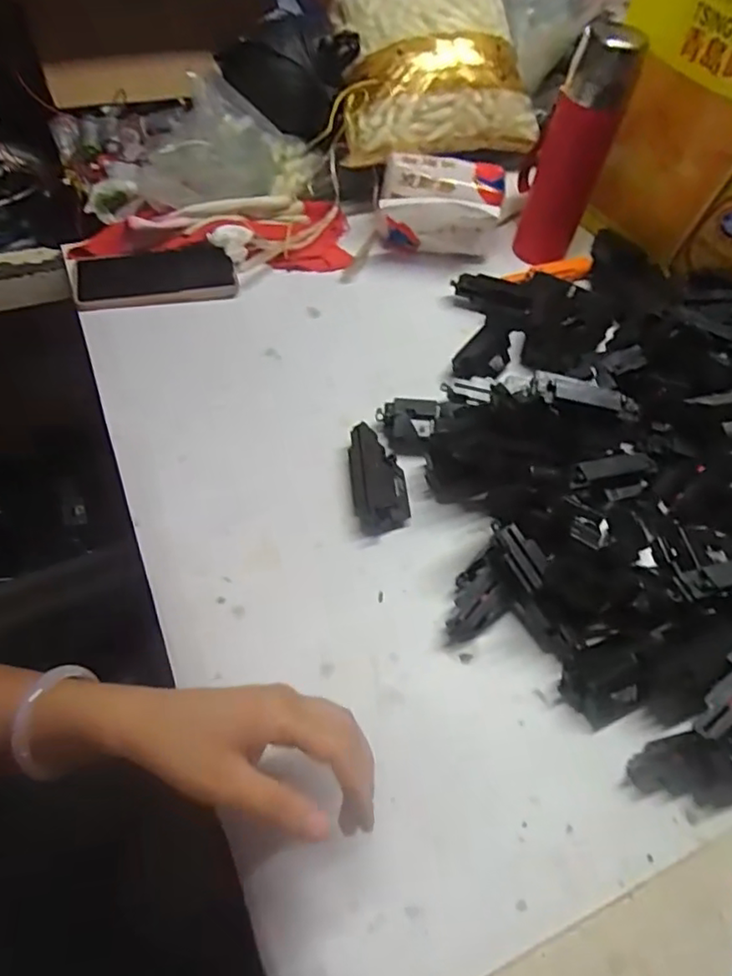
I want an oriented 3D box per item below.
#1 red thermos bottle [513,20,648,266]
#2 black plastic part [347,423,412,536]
[{"bbox_3d":[0.225,-0.371,0.682,0.075,0.229,0.059,16,54,6],"label":"red thermos bottle"},{"bbox_3d":[0.011,-0.011,0.529,0.045,0.032,0.095,-2,54,-7],"label":"black plastic part"}]

